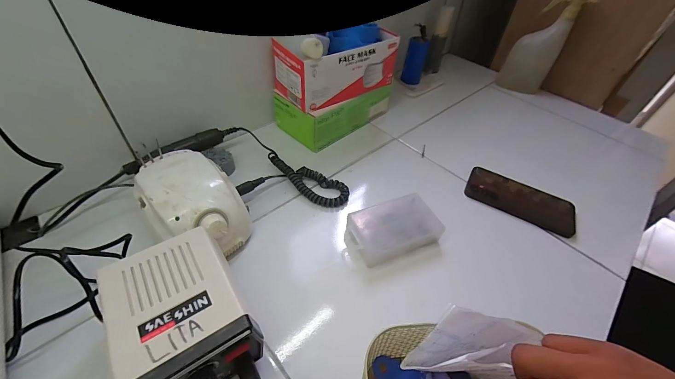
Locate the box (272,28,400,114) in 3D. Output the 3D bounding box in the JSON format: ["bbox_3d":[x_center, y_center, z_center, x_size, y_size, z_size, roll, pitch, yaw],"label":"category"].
[{"bbox_3d":[0.001,-0.219,0.510,0.203,0.088,0.098,-26,54,-28],"label":"box"}]

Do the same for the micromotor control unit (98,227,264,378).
[{"bbox_3d":[-0.140,0.117,0.264,0.102,0.064,0.134,-24,53,-26],"label":"micromotor control unit"}]

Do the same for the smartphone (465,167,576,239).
[{"bbox_3d":[0.303,0.014,0.481,0.165,0.011,0.082,26,54,18],"label":"smartphone"}]

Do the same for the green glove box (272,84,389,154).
[{"bbox_3d":[-0.002,-0.167,0.574,0.219,0.072,0.114,-31,56,-31],"label":"green glove box"}]

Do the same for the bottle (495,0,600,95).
[{"bbox_3d":[0.498,-0.362,0.714,0.108,0.235,0.052,28,49,19],"label":"bottle"}]

